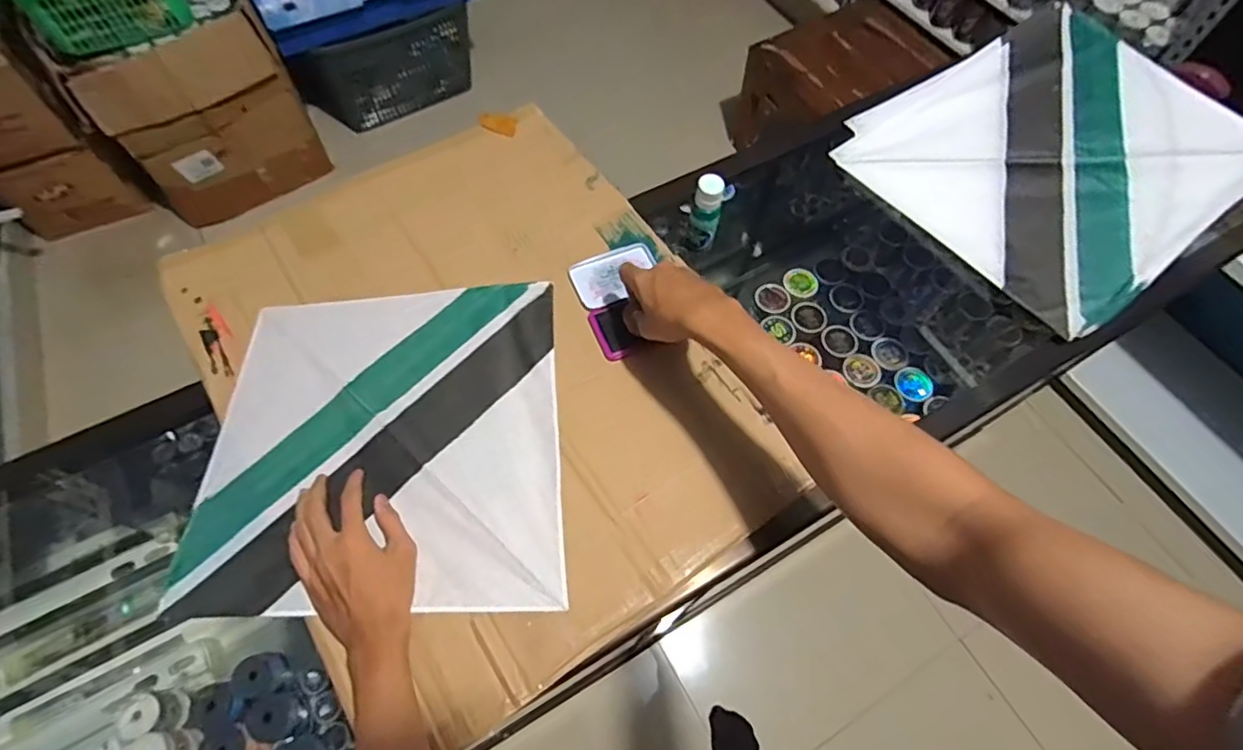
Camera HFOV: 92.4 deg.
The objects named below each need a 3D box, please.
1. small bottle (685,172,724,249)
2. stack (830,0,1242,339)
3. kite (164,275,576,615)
[{"bbox_3d":[0.097,-0.185,0.690,0.031,0.099,0.033,12,63,4],"label":"small bottle"},{"bbox_3d":[0.525,-0.282,0.749,0.343,0.028,0.379,-41,66,3],"label":"stack"},{"bbox_3d":[-0.231,0.061,0.592,0.332,0.033,0.331,-4,63,-4],"label":"kite"}]

